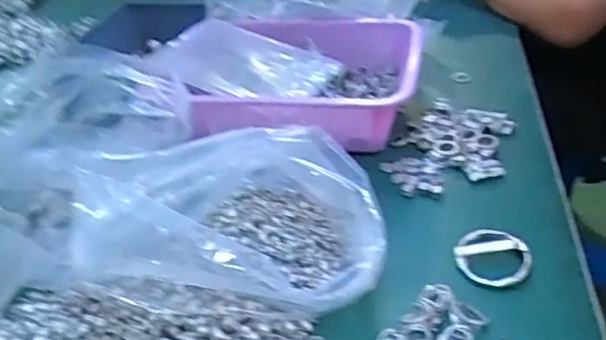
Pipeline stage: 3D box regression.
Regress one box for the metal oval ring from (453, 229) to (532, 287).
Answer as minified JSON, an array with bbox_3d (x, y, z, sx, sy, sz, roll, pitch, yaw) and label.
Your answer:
[{"bbox_3d":[0.159,0.071,0.533,0.056,0.008,0.062,-23,38,-24],"label":"metal oval ring"}]

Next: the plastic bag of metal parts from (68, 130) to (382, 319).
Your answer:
[{"bbox_3d":[-0.048,0.039,0.530,0.230,0.103,0.135,2,35,11],"label":"plastic bag of metal parts"}]

